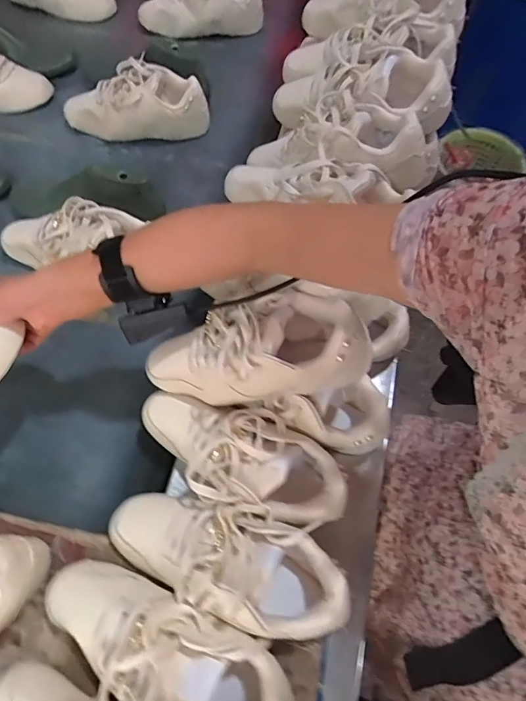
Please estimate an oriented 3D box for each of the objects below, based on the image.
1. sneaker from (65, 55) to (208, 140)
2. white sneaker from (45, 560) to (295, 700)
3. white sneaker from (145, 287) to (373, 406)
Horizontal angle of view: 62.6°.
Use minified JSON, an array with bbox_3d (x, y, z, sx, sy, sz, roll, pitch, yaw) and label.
[{"bbox_3d":[-0.227,-0.436,0.761,0.253,0.081,0.092,-4,67,-3],"label":"sneaker"},{"bbox_3d":[-0.089,0.265,0.376,0.238,0.087,0.091,19,68,7],"label":"white sneaker"},{"bbox_3d":[-0.016,0.004,0.450,0.239,0.101,0.094,-10,63,16],"label":"white sneaker"}]

